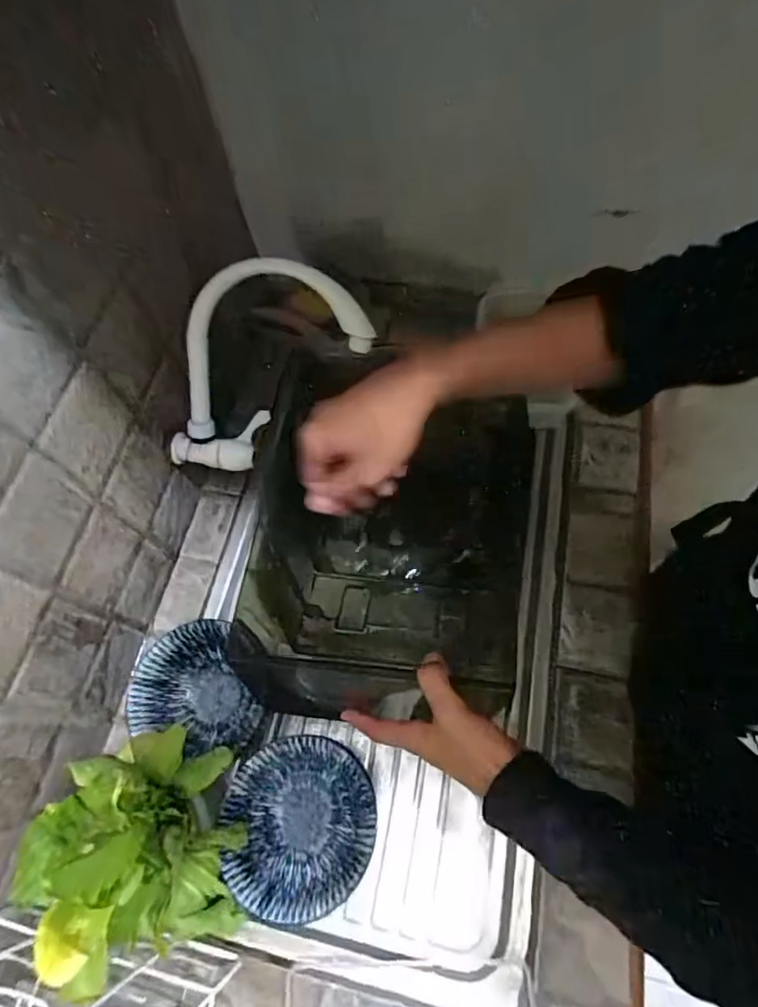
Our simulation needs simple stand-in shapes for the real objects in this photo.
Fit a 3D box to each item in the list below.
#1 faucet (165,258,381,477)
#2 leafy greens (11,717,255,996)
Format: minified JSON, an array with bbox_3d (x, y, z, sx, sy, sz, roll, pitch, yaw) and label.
[{"bbox_3d":[-0.129,-0.137,0.583,0.242,0.206,0.132,6,66,7],"label":"faucet"},{"bbox_3d":[-0.203,0.279,0.427,0.160,0.106,0.162,-2,65,4],"label":"leafy greens"}]

